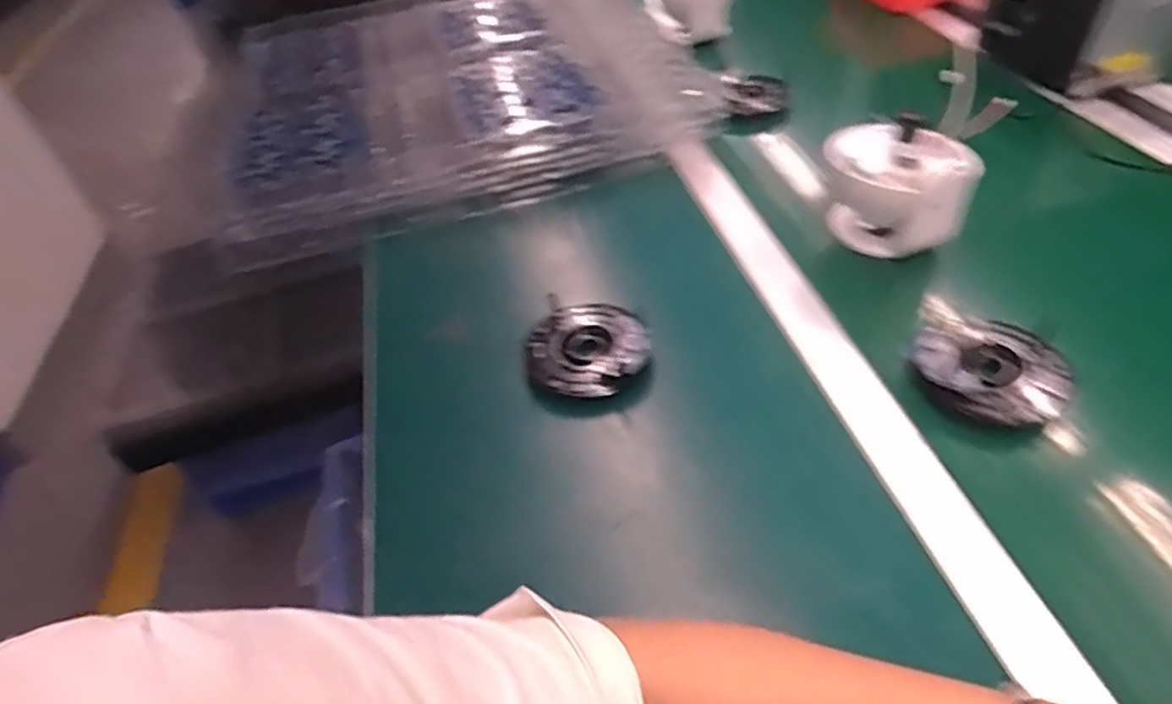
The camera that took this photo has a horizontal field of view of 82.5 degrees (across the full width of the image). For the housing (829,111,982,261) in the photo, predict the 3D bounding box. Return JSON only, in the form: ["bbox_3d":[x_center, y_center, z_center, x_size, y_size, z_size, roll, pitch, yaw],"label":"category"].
[{"bbox_3d":[0.278,-0.145,0.602,0.121,0.108,0.093,13,47,19],"label":"housing"}]

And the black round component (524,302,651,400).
[{"bbox_3d":[0.001,0.004,0.552,0.097,0.044,0.095,-3,43,3],"label":"black round component"}]

